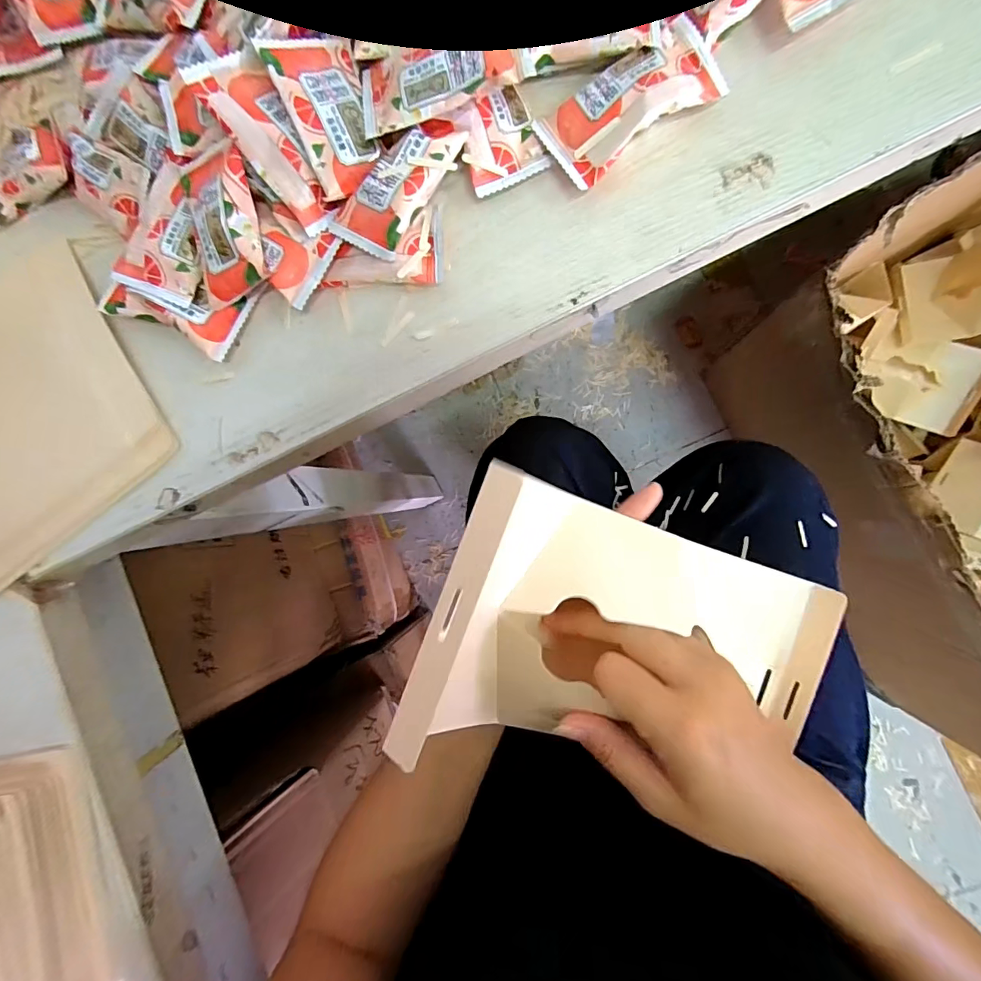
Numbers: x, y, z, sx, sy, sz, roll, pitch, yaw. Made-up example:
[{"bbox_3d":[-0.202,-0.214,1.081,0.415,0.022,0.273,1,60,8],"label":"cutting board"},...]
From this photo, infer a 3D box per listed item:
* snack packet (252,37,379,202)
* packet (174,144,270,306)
[{"bbox_3d":[-0.071,-0.170,0.203,0.034,0.014,0.069,-23,86,8],"label":"snack packet"},{"bbox_3d":[-0.126,-0.124,0.213,0.038,0.017,0.064,-16,87,8],"label":"packet"}]

